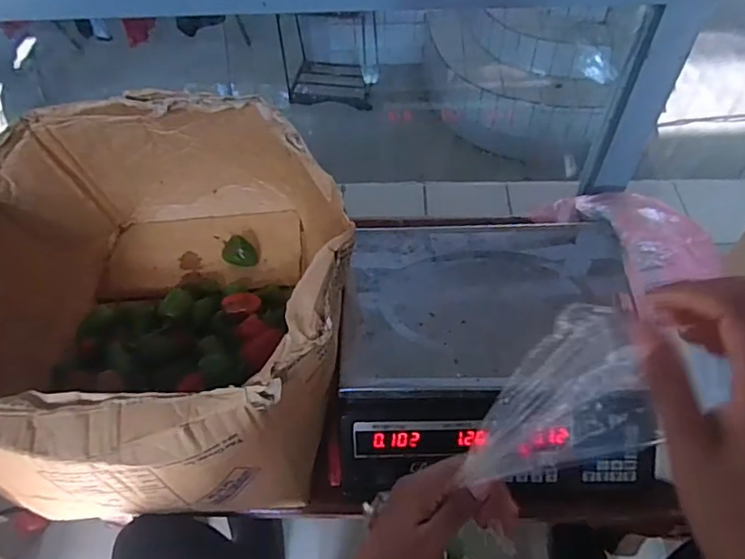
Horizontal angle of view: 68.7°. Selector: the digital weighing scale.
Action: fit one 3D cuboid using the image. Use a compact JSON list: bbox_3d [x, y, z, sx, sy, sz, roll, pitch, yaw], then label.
[{"bbox_3d":[0.134,0.076,0.641,0.332,0.090,0.314,1,56,3],"label":"digital weighing scale"}]

